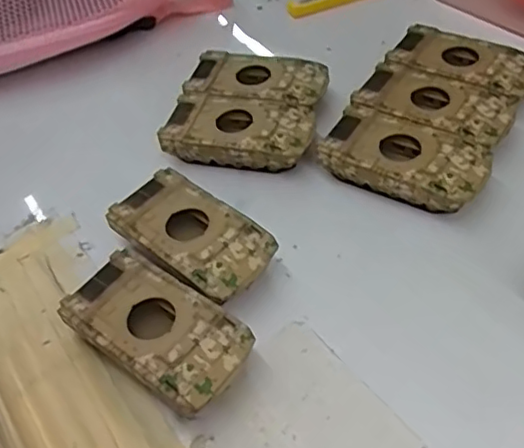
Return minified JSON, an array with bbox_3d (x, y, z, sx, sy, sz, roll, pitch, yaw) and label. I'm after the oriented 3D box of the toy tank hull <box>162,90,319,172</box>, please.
[{"bbox_3d":[-0.015,-0.058,0.410,0.093,0.026,0.048,8,50,14],"label":"toy tank hull"}]

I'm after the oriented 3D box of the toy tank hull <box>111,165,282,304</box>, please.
[{"bbox_3d":[-0.040,0.009,0.352,0.094,0.024,0.052,33,60,31],"label":"toy tank hull"}]

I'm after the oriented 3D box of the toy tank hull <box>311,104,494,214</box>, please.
[{"bbox_3d":[0.086,-0.034,0.377,0.094,0.030,0.048,20,54,24],"label":"toy tank hull"}]

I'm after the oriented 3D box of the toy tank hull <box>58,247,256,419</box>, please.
[{"bbox_3d":[-0.052,0.055,0.313,0.094,0.023,0.050,27,57,28],"label":"toy tank hull"}]

